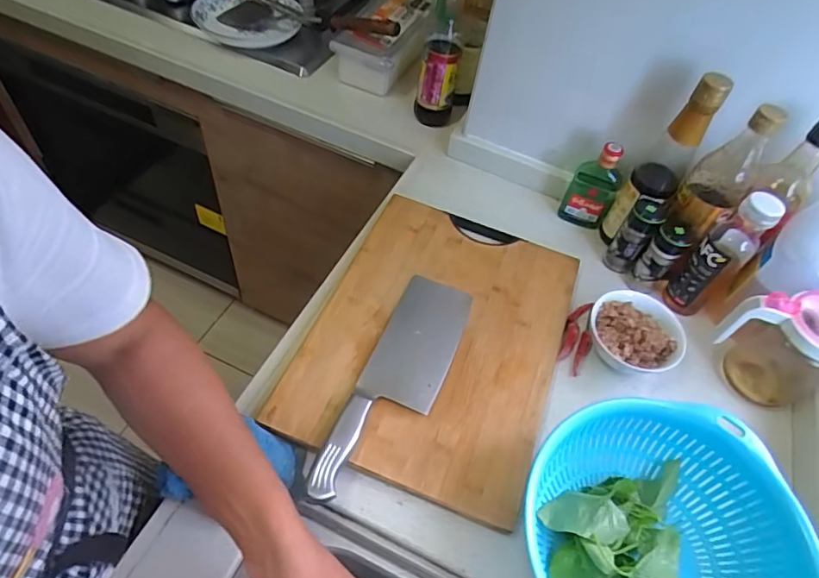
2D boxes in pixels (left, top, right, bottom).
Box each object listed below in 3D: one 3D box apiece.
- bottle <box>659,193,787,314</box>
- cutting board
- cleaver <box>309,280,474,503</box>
[{"bbox_3d":[0.378,-0.035,0.651,0.051,0.201,0.051,38,58,20],"label":"bottle"},{"bbox_3d":[0.036,0.050,0.631,0.277,0.020,0.382,20,53,7],"label":"cutting board"},{"bbox_3d":[-0.010,0.095,0.570,0.086,0.038,0.297,21,53,8],"label":"cleaver"}]

